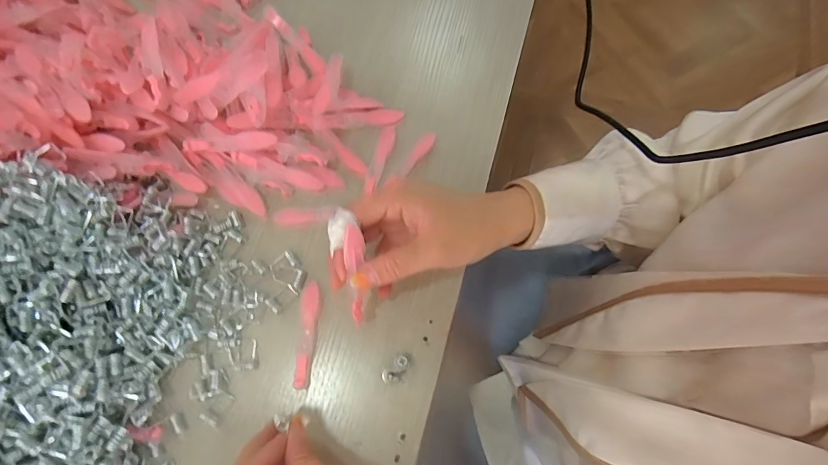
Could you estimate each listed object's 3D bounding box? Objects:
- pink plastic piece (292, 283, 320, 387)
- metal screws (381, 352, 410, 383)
[{"bbox_3d":[-0.082,0.076,0.308,0.015,0.010,0.077,2,72,2],"label":"pink plastic piece"},{"bbox_3d":[-0.012,0.099,0.296,0.014,0.015,0.025,38,77,12],"label":"metal screws"}]

